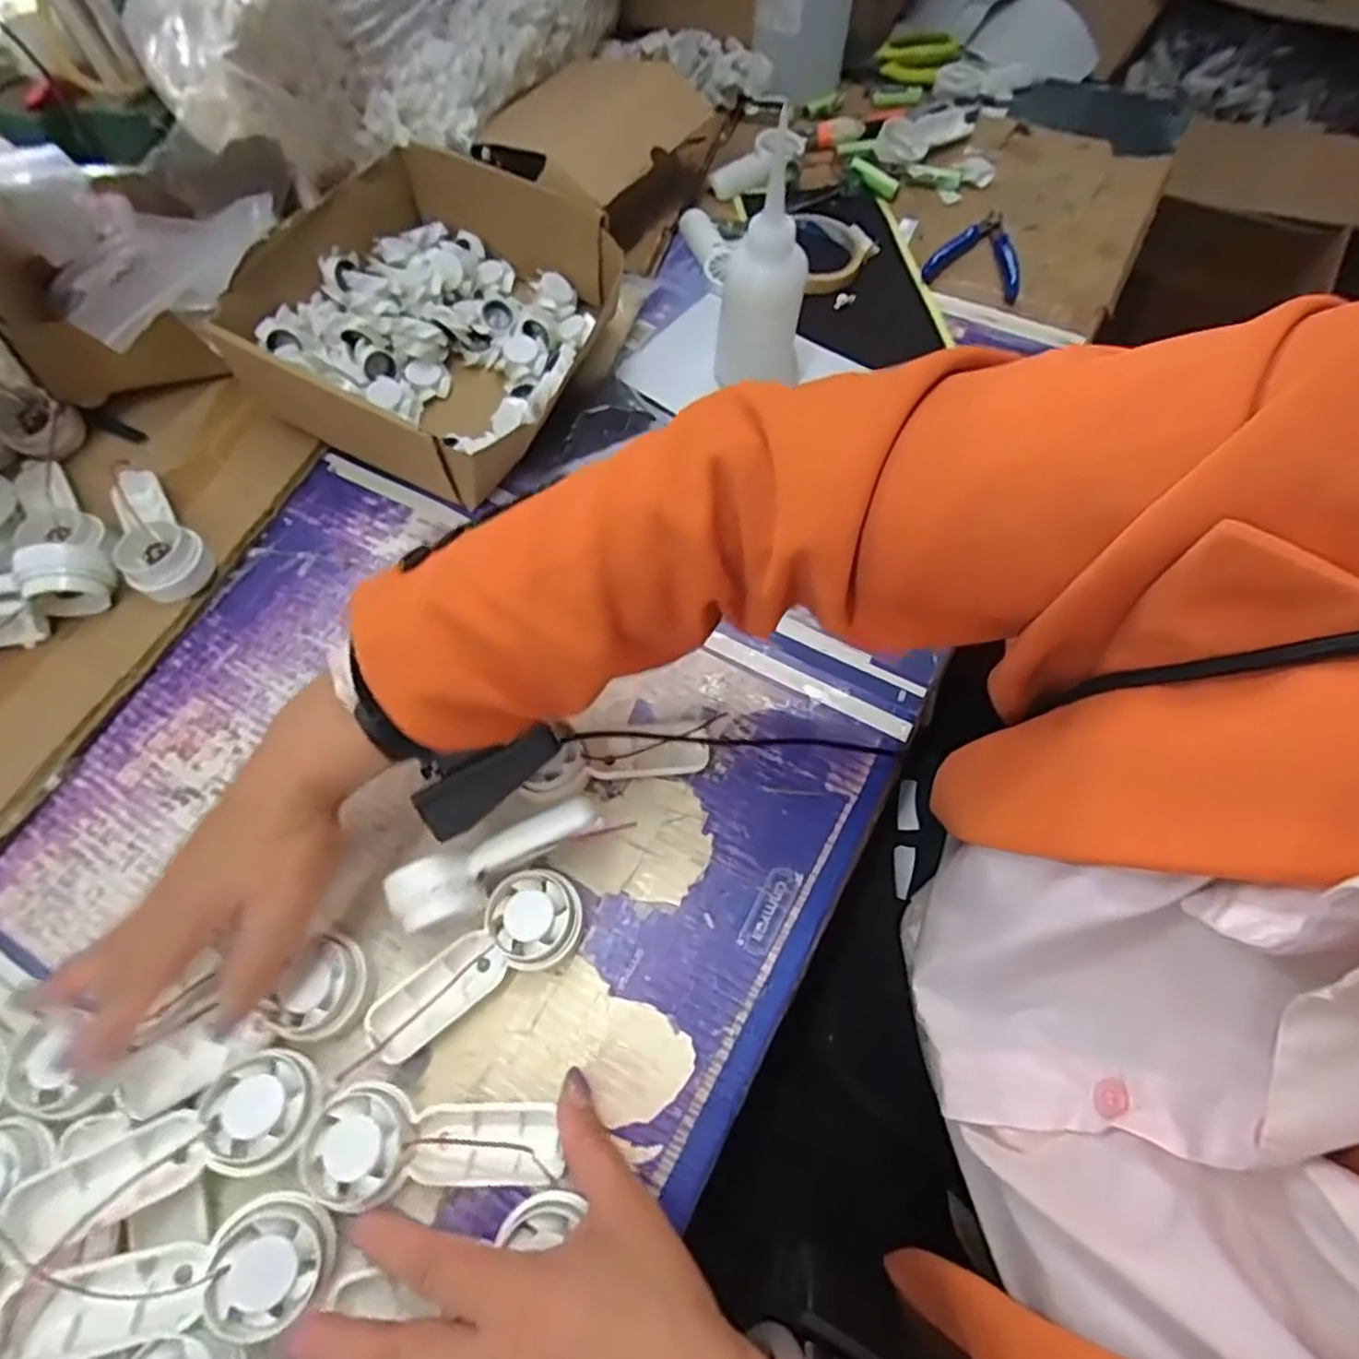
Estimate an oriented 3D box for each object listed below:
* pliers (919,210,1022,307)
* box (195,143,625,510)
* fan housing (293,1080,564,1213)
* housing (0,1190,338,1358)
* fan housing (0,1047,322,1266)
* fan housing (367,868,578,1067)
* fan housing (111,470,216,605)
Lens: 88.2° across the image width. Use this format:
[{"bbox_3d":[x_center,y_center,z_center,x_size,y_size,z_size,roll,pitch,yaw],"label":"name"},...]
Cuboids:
[{"bbox_3d":[0.257,-0.372,0.604,0.080,0.025,0.105,15,63,9],"label":"pliers"},{"bbox_3d":[-0.170,-0.244,0.487,0.203,0.084,0.228,17,64,9],"label":"box"},{"bbox_3d":[-0.107,0.207,0.309,0.107,0.024,0.043,5,62,3],"label":"fan housing"},{"bbox_3d":[-0.197,0.236,0.272,0.107,0.021,0.044,-10,62,-4],"label":"housing"},{"bbox_3d":[-0.215,0.194,0.294,0.110,0.023,0.046,-19,63,-9],"label":"fan housing"},{"bbox_3d":[-0.096,0.141,0.342,0.111,0.025,0.045,-40,68,-18],"label":"fan housing"},{"bbox_3d":[-0.347,-0.098,0.457,0.046,0.031,0.110,-39,68,-18],"label":"fan housing"}]

